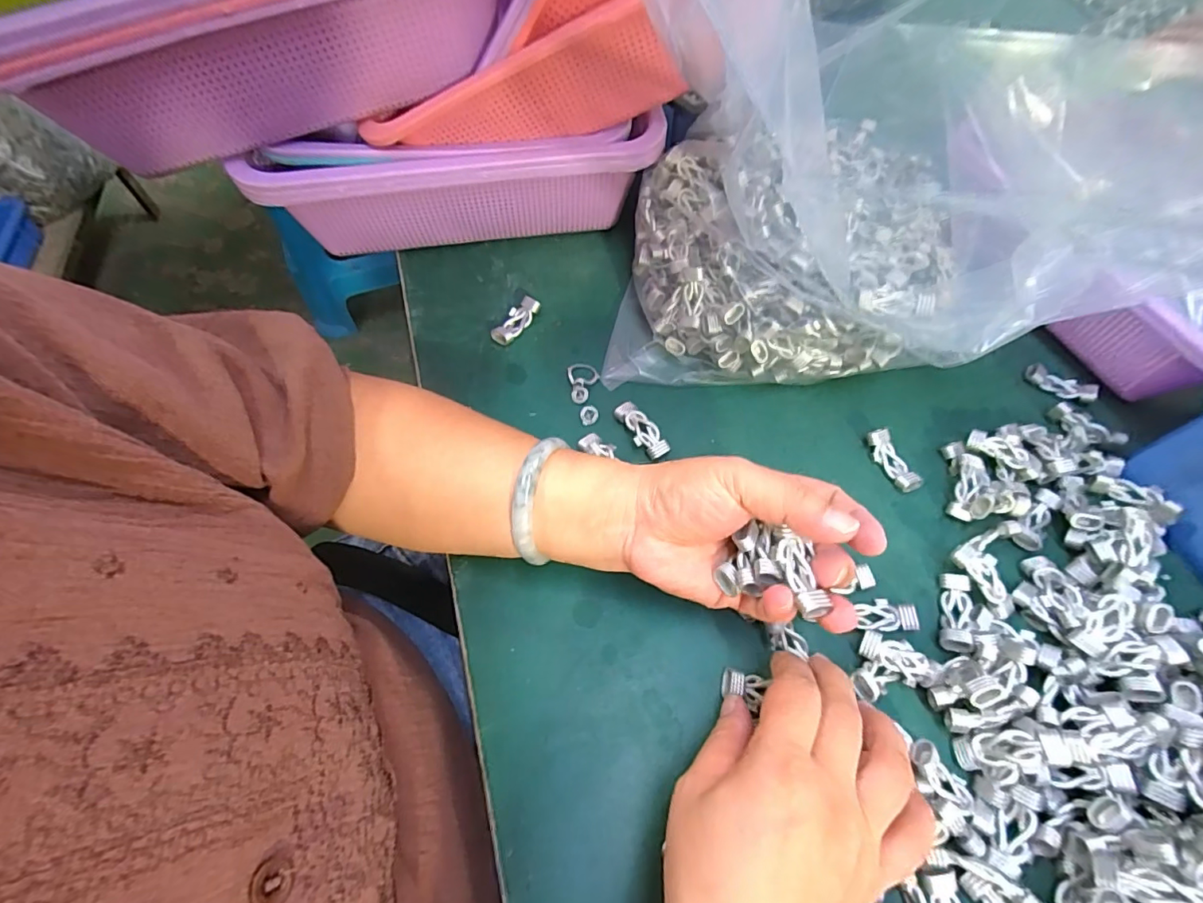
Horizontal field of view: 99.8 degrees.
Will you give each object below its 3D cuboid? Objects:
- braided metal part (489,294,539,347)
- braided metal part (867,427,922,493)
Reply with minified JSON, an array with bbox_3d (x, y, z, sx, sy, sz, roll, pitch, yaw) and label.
[{"bbox_3d":[-0.067,-0.100,0.389,0.017,0.015,0.043,33,66,16],"label":"braided metal part"},{"bbox_3d":[0.195,0.006,0.339,0.015,0.013,0.044,-17,63,-10],"label":"braided metal part"}]

